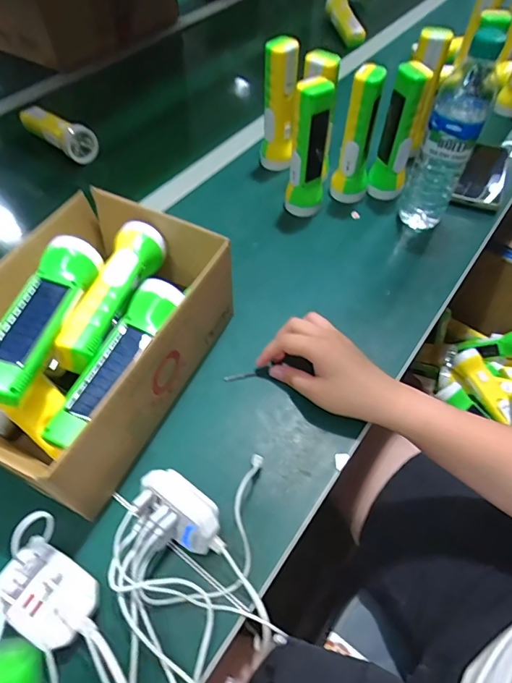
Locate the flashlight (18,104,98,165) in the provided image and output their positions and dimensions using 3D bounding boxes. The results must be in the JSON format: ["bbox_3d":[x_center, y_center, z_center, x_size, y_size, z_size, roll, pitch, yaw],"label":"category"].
[{"bbox_3d":[-0.334,-0.348,0.719,0.178,0.056,0.047,35,62,22],"label":"flashlight"}]

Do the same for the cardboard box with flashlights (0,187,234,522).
[{"bbox_3d":[-0.162,-0.008,0.415,0.187,0.126,0.264,23,58,15],"label":"cardboard box with flashlights"}]

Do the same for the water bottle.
[{"bbox_3d":[0.229,-0.238,0.514,0.062,0.220,0.059,23,58,15],"label":"water bottle"}]

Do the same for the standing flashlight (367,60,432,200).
[{"bbox_3d":[0.186,-0.264,0.565,0.049,0.166,0.041,18,57,12],"label":"standing flashlight"}]

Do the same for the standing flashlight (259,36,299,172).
[{"bbox_3d":[0.033,-0.328,0.613,0.050,0.168,0.040,2,55,1],"label":"standing flashlight"}]

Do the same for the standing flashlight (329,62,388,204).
[{"bbox_3d":[0.133,-0.262,0.565,0.048,0.167,0.043,14,56,9],"label":"standing flashlight"}]

